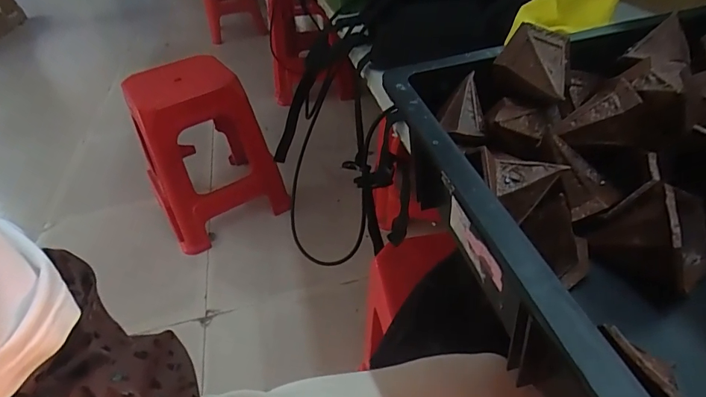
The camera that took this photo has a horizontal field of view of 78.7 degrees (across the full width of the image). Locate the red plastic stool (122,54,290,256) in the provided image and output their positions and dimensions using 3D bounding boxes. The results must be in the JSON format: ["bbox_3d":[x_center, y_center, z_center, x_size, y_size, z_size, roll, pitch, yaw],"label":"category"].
[{"bbox_3d":[-0.472,-0.168,1.356,0.356,0.492,0.356,-23,42,-18],"label":"red plastic stool"}]

